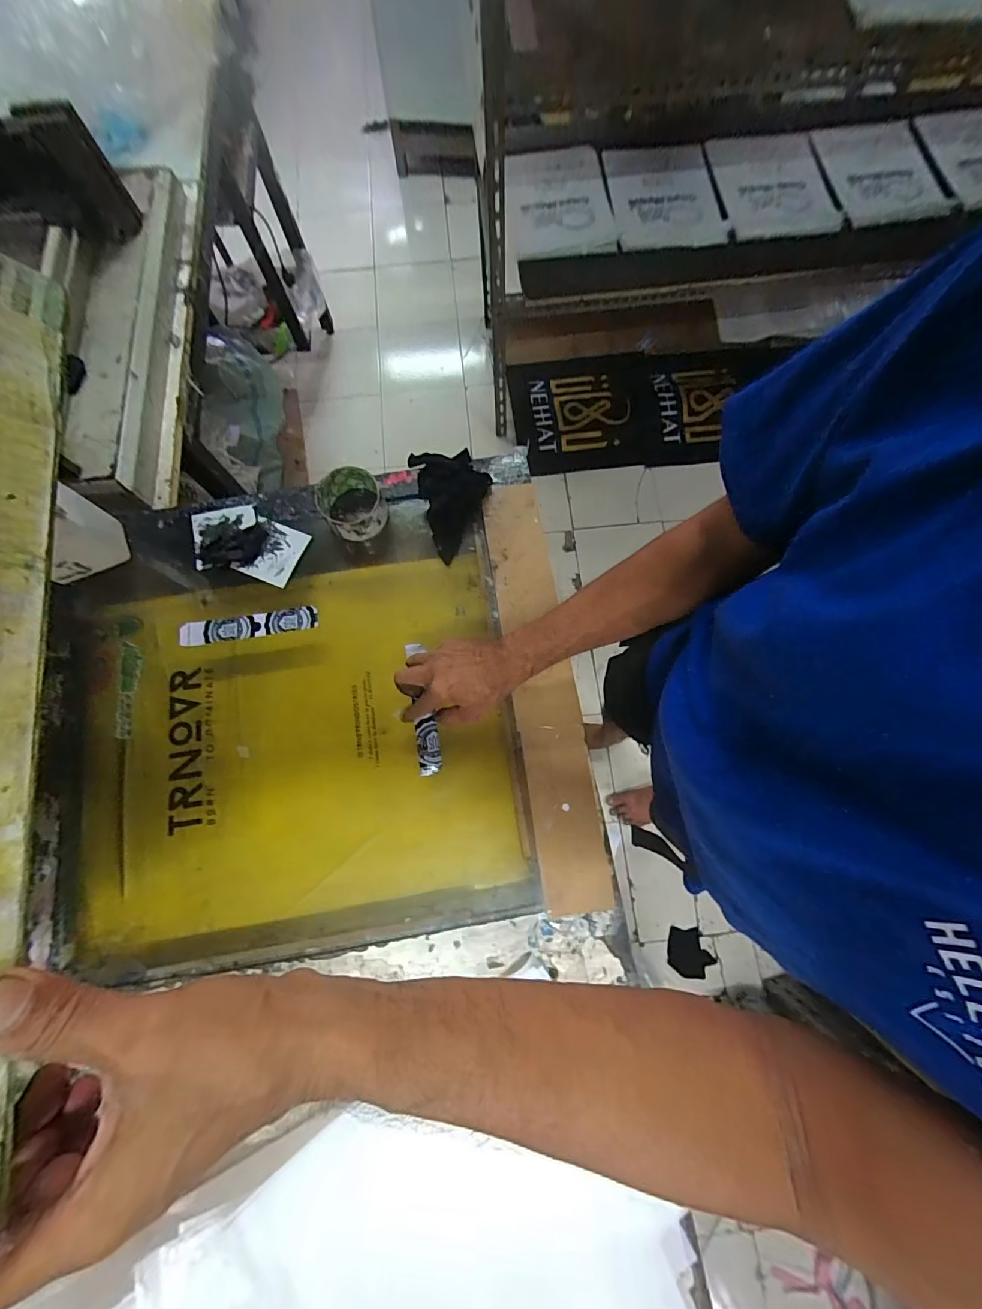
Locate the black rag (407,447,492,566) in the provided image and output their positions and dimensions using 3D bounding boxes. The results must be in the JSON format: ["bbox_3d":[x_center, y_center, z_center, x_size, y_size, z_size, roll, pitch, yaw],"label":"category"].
[{"bbox_3d":[-0.046,-0.214,0.608,0.091,0.057,0.157,-17,76,-4],"label":"black rag"}]

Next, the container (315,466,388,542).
[{"bbox_3d":[-0.181,-0.196,0.598,0.079,0.049,0.089,-23,76,-6],"label":"container"}]

